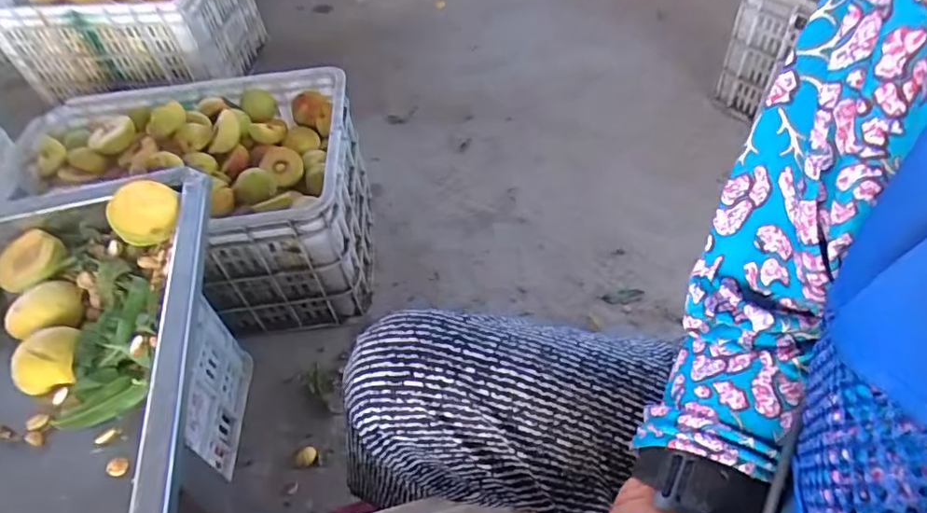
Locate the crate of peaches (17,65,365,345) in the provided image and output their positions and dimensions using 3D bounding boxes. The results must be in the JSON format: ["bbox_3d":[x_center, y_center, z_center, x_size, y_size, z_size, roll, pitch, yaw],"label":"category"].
[{"bbox_3d":[-0.441,-0.085,0.945,0.515,0.276,0.349,-4,50,3],"label":"crate of peaches"}]

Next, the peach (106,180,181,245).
[{"bbox_3d":[-0.277,-0.038,0.490,0.048,0.051,0.050,-3,50,4],"label":"peach"}]

